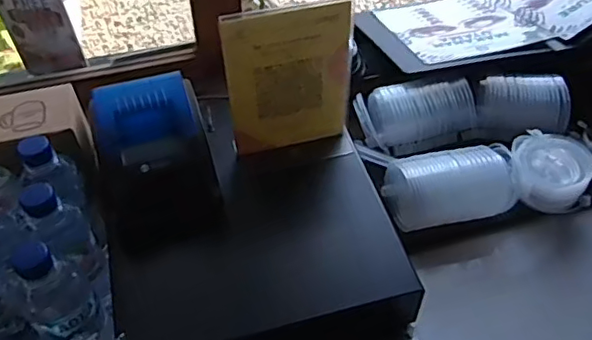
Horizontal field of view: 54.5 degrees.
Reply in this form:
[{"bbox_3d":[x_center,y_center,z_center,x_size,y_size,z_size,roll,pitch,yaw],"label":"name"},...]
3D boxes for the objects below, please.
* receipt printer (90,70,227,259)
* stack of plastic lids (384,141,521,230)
[{"bbox_3d":[-0.167,-0.010,0.687,0.126,0.121,0.162,-15,51,-12],"label":"receipt printer"},{"bbox_3d":[0.205,0.025,0.764,0.156,0.086,0.089,-9,50,-7],"label":"stack of plastic lids"}]

